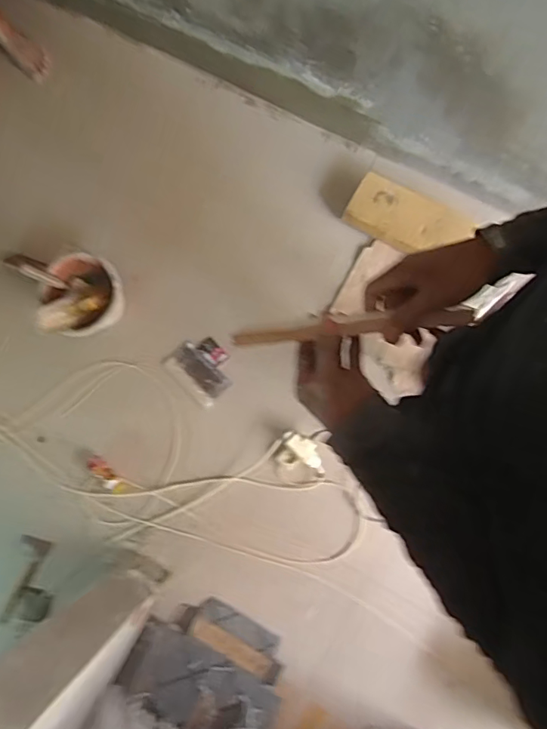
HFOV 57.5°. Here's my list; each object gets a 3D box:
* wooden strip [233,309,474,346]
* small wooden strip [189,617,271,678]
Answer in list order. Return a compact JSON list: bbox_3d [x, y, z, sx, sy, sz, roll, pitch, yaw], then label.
[{"bbox_3d":[0.076,-0.038,0.505,0.237,0.016,0.017,-5,76,9],"label":"wooden strip"},{"bbox_3d":[-0.124,0.822,1.446,0.244,0.013,0.057,27,87,6],"label":"small wooden strip"}]

